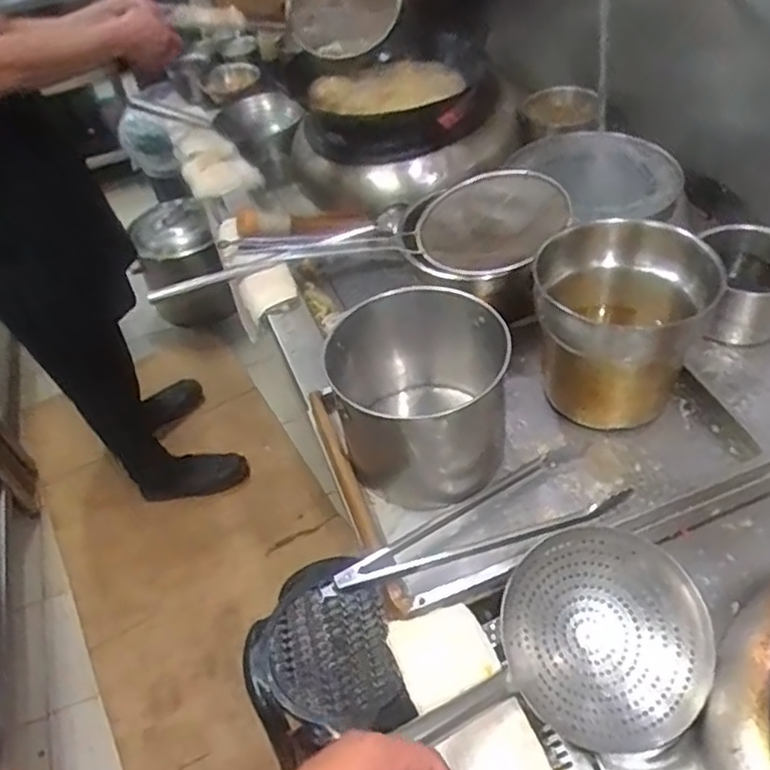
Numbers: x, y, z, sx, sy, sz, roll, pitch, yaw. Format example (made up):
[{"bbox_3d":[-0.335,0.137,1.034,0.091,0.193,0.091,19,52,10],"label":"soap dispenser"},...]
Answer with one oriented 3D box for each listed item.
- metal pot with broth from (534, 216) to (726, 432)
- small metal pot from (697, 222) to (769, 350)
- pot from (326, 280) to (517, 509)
[{"bbox_3d":[0.319,-0.078,0.958,0.224,0.229,0.175,12,49,18],"label":"metal pot with broth"},{"bbox_3d":[0.591,-0.156,1.103,0.154,0.128,0.164,-4,46,4],"label":"small metal pot"},{"bbox_3d":[0.060,0.017,0.955,0.236,0.204,0.237,-4,46,4],"label":"pot"}]

